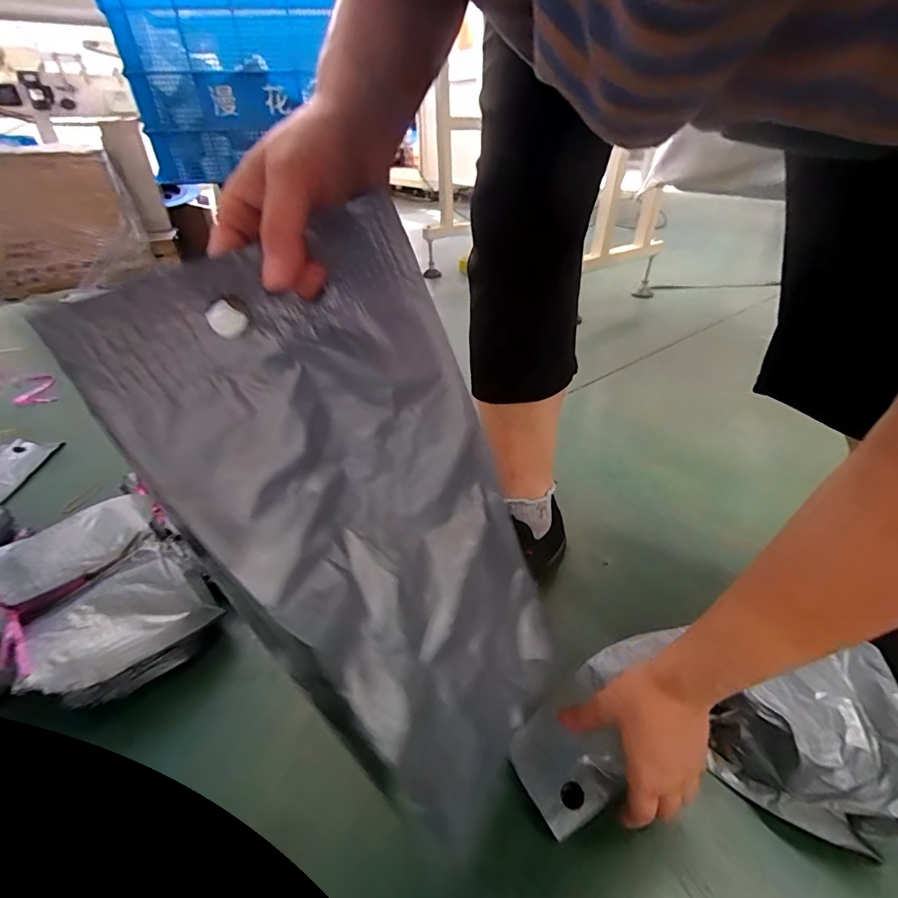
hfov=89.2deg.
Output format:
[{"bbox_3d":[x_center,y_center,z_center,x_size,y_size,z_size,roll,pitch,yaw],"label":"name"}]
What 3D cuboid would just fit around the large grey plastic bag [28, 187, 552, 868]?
[{"bbox_3d":[-0.023,0.057,0.282,0.032,0.369,0.186,0,32,49],"label":"large grey plastic bag"}]

